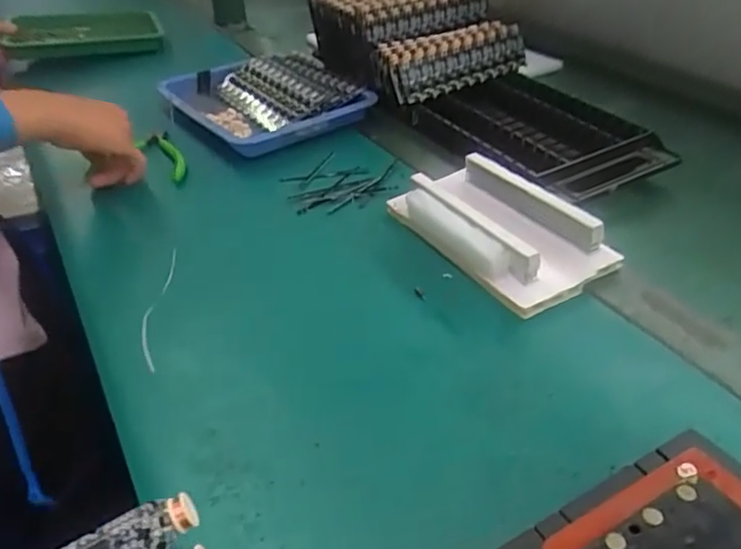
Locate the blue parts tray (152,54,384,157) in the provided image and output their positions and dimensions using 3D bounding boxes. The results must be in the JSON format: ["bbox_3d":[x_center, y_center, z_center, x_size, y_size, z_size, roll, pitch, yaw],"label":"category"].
[{"bbox_3d":[-0.120,-0.197,0.726,0.179,0.041,0.212,-24,40,-24],"label":"blue parts tray"}]

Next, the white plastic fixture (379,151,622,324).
[{"bbox_3d":[0.089,-0.039,0.486,0.092,0.039,0.173,-26,40,-25],"label":"white plastic fixture"}]

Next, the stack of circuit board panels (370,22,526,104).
[{"bbox_3d":[0.089,-0.233,0.700,0.154,0.055,0.064,-21,39,-25],"label":"stack of circuit board panels"}]

